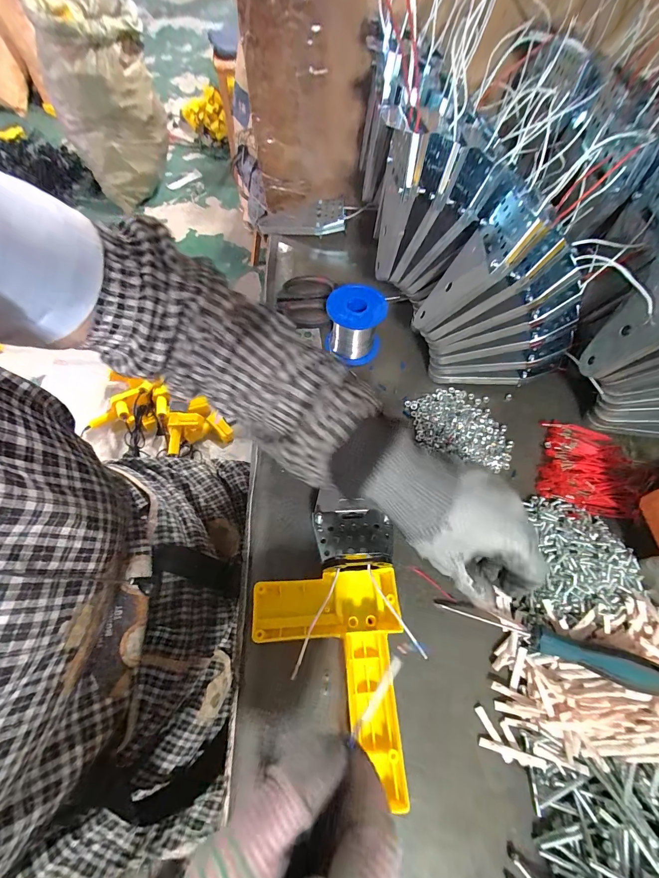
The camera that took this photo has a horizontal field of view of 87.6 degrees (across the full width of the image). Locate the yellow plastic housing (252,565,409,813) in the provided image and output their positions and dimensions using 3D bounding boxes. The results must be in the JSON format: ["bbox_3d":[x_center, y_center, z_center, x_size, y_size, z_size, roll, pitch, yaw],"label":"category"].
[{"bbox_3d":[0.000,0.172,0.264,0.114,0.039,0.133,-2,62,-3],"label":"yellow plastic housing"}]

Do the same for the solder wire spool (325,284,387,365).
[{"bbox_3d":[0.029,-0.129,0.395,0.064,0.065,0.061,1,62,-2],"label":"solder wire spool"}]

